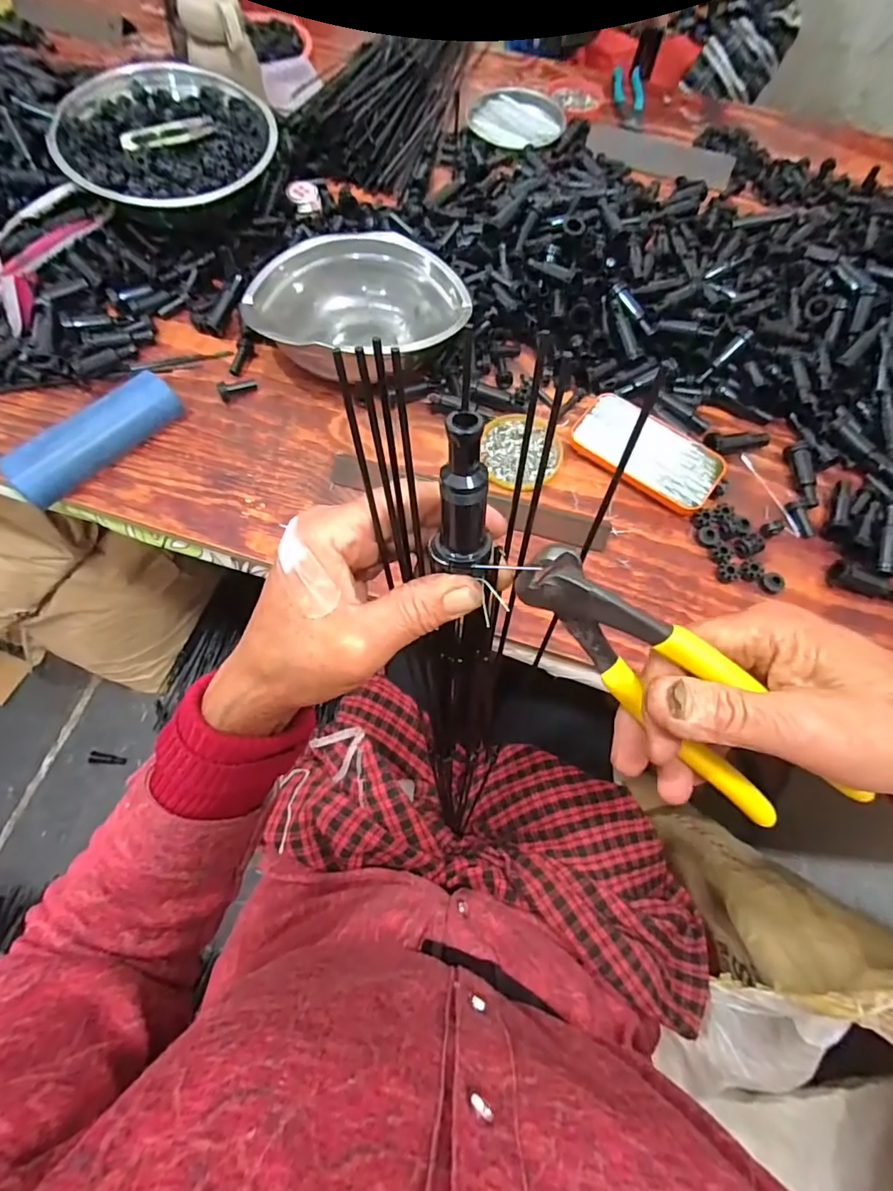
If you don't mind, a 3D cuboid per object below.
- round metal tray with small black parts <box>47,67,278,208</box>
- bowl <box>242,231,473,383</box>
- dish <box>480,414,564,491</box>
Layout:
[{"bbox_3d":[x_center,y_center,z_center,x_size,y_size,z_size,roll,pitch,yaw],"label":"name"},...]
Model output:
[{"bbox_3d":[-0.315,-0.501,0.582,0.216,0.053,0.183,-37,74,-16],"label":"round metal tray with small black parts"},{"bbox_3d":[-0.091,-0.303,0.553,0.219,0.059,0.160,-7,69,-5],"label":"bowl"},{"bbox_3d":[0.075,-0.145,0.530,0.080,0.011,0.089,3,68,-1],"label":"dish"}]

